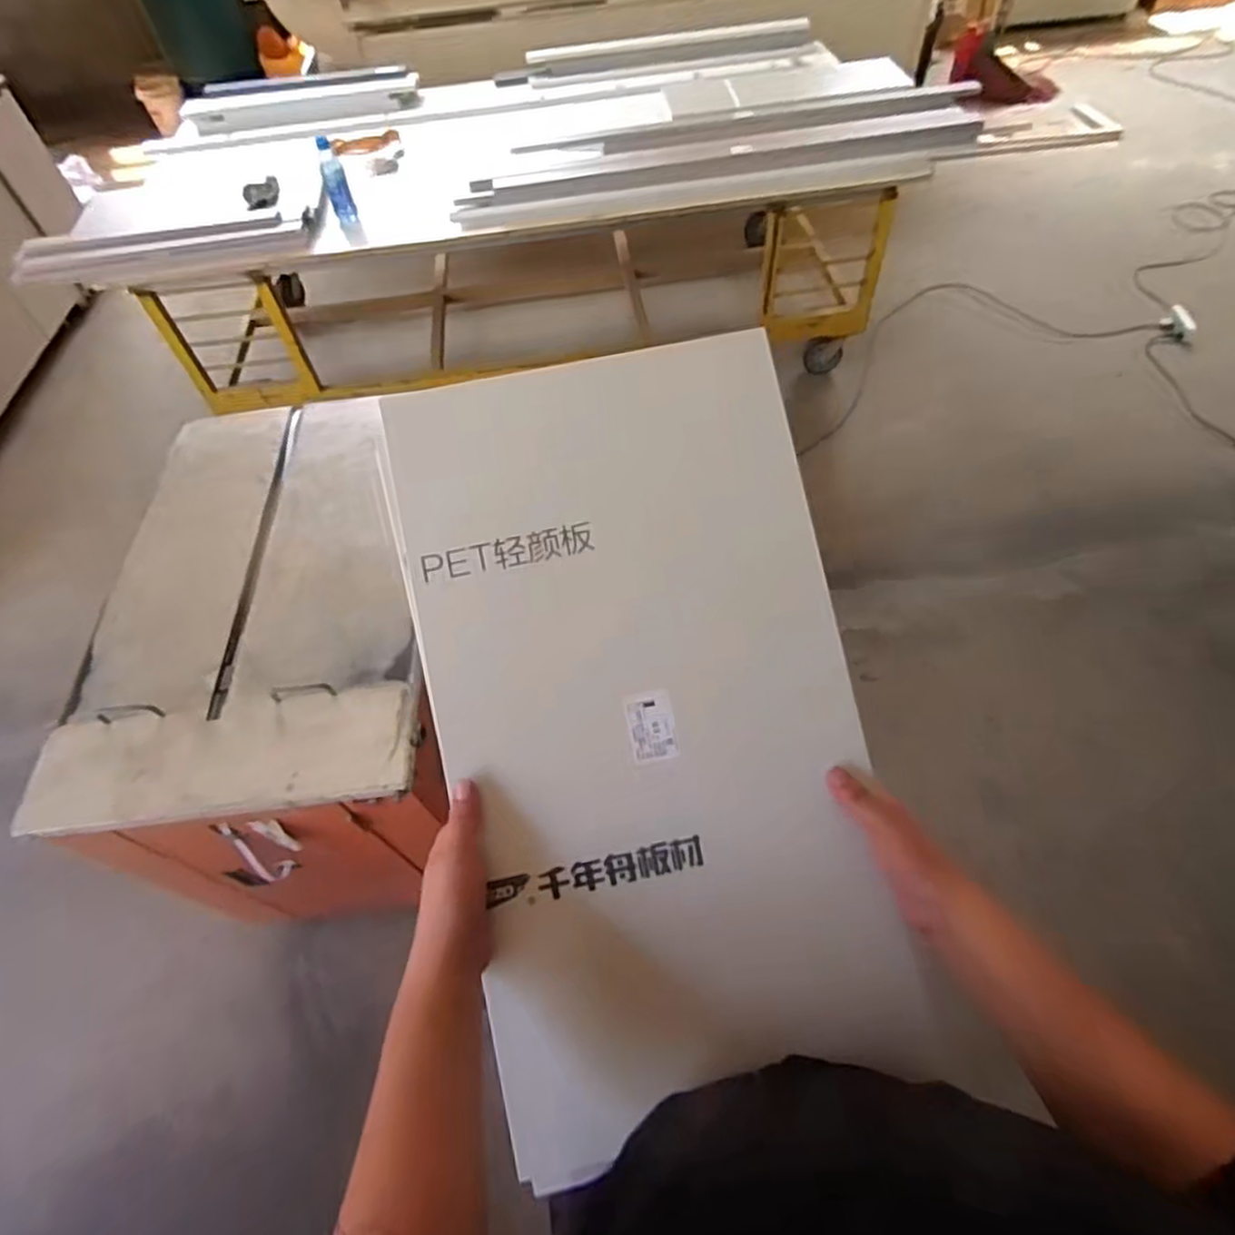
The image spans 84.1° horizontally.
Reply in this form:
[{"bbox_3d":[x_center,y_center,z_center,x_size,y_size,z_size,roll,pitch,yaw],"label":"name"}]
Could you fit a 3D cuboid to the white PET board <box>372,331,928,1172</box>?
[{"bbox_3d":[0.027,0.082,0.576,0.338,0.019,0.625,-11,83,-3],"label":"white PET board"}]

